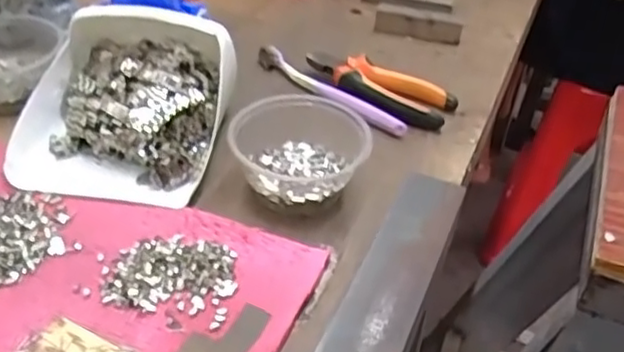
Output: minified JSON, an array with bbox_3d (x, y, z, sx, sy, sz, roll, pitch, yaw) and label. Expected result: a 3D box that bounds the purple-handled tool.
[{"bbox_3d":[0.012,-0.084,0.637,0.182,0.017,0.020,33,47,29],"label":"purple-handled tool"}]

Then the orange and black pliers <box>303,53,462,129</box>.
[{"bbox_3d":[0.058,-0.083,0.632,0.147,0.024,0.062,22,43,18],"label":"orange and black pliers"}]

